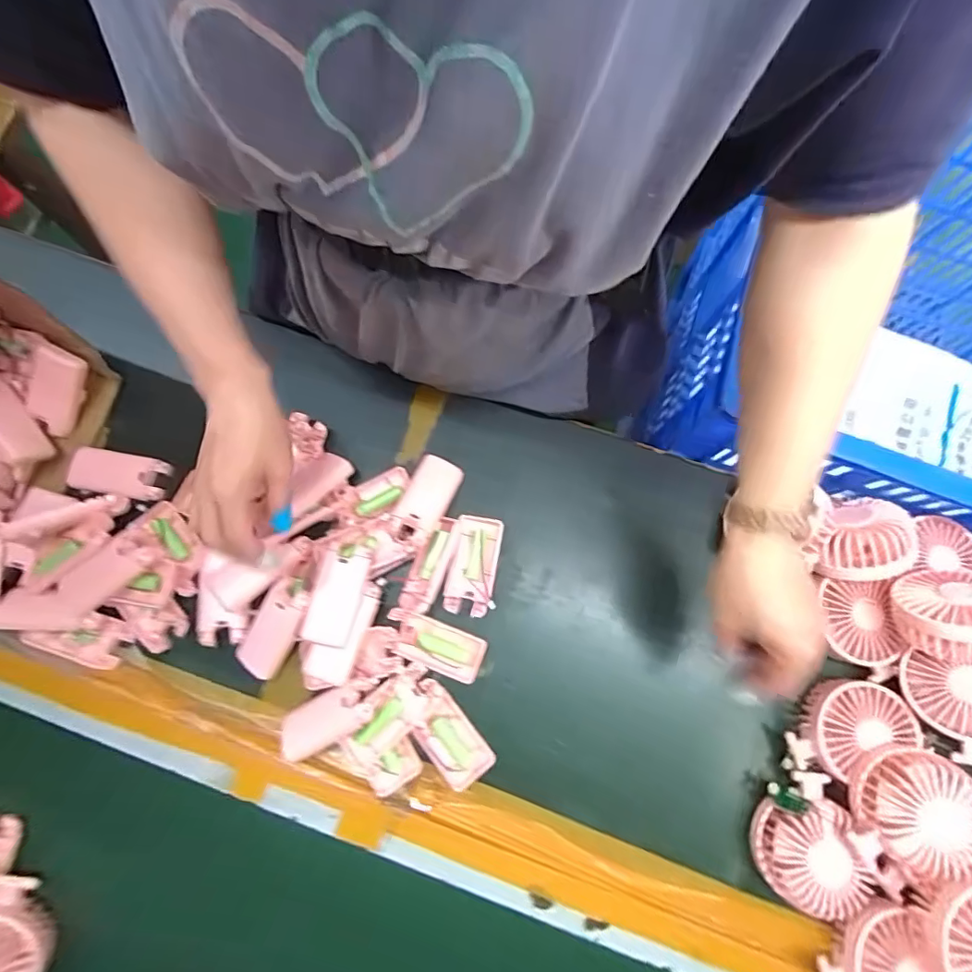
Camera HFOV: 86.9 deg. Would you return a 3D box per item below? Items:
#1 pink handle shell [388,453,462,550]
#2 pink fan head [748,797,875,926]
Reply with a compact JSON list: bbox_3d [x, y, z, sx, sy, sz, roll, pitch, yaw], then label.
[{"bbox_3d":[-0.060,0.014,0.507,0.046,0.022,0.090,21,61,5],"label":"pink handle shell"},{"bbox_3d":[0.279,0.311,0.435,0.088,0.041,0.087,-17,78,-4],"label":"pink fan head"}]

